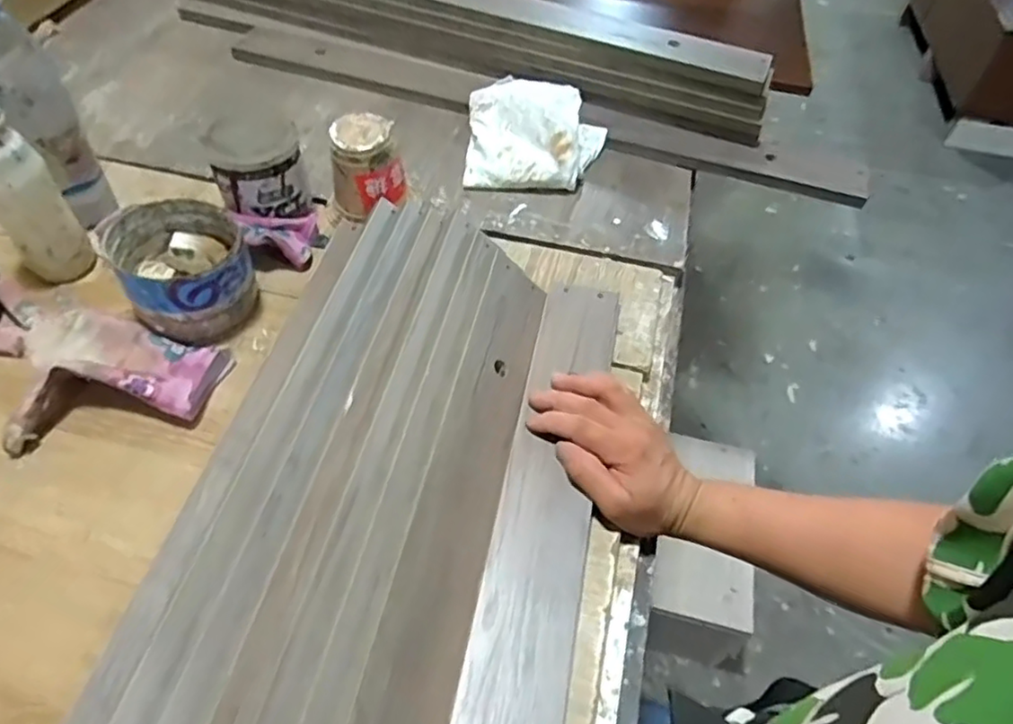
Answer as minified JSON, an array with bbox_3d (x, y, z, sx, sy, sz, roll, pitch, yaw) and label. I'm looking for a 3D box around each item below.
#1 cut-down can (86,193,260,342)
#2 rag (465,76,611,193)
[{"bbox_3d":[-0.275,-0.078,0.562,0.098,0.074,0.105,2,52,-2],"label":"cut-down can"},{"bbox_3d":[0.035,-0.264,0.728,0.158,0.077,0.151,3,52,-2],"label":"rag"}]

